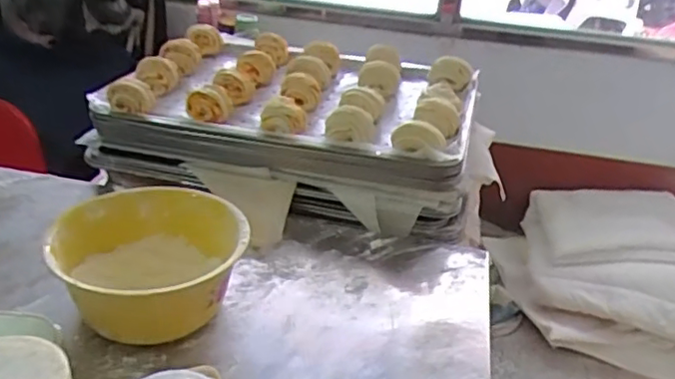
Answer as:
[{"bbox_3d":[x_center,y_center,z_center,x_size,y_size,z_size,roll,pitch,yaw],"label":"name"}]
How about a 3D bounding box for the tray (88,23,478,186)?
[{"bbox_3d":[-0.059,-0.177,1.098,0.583,0.088,0.404,11,28,12],"label":"tray"}]

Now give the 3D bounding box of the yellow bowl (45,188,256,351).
[{"bbox_3d":[-0.202,0.086,0.692,0.202,0.097,0.192,4,28,-2],"label":"yellow bowl"}]

